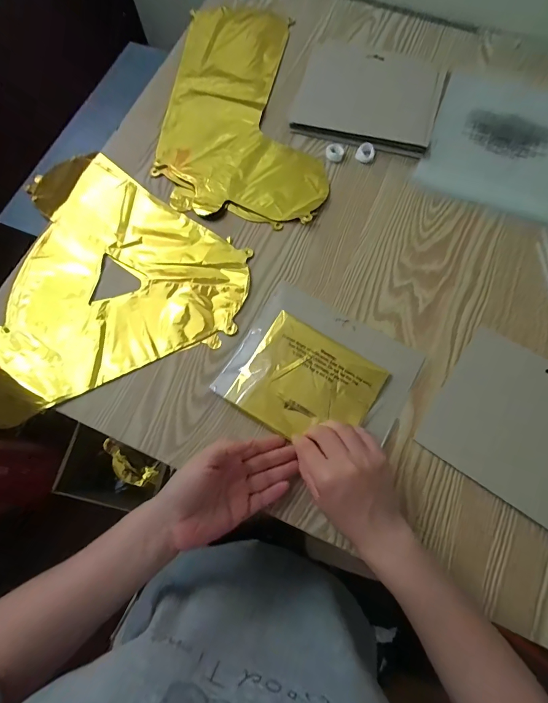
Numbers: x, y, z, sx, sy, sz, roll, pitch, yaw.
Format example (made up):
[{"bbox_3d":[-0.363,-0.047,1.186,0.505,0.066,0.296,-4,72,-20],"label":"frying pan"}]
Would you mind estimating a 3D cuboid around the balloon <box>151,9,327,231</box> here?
[{"bbox_3d":[-0.046,-0.375,0.532,0.234,0.005,0.419,1,72,3],"label":"balloon"}]

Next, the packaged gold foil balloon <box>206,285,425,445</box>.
[{"bbox_3d":[0.052,0.022,0.398,0.192,0.019,0.160,29,75,11],"label":"packaged gold foil balloon"}]

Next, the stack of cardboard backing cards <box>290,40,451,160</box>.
[{"bbox_3d":[0.140,-0.378,0.516,0.203,0.010,0.180,17,73,8],"label":"stack of cardboard backing cards"}]

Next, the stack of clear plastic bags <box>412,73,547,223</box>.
[{"bbox_3d":[0.331,-0.300,0.494,0.204,0.011,0.240,21,74,9],"label":"stack of clear plastic bags"}]

